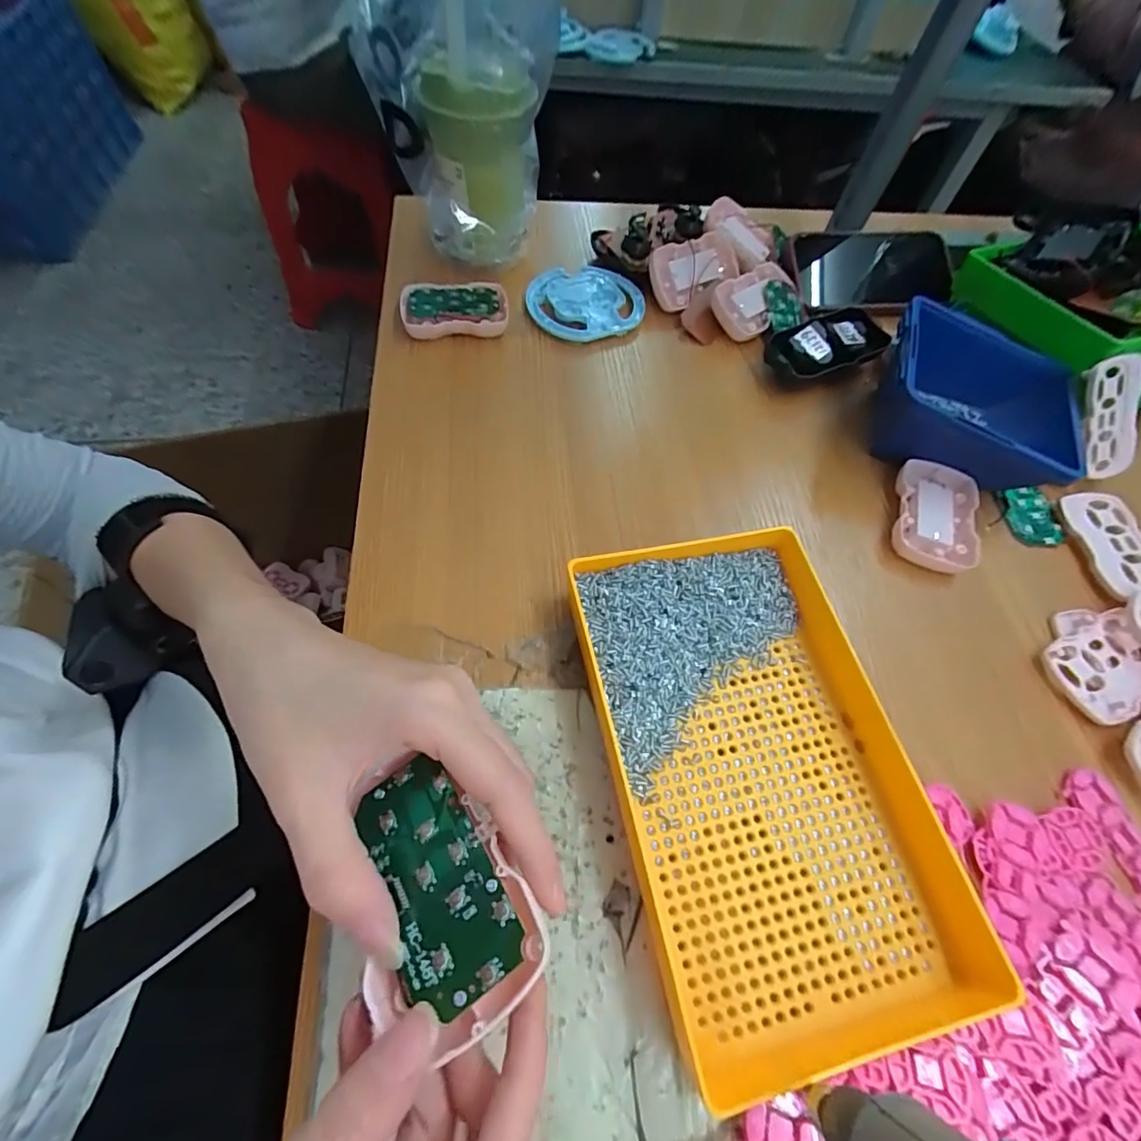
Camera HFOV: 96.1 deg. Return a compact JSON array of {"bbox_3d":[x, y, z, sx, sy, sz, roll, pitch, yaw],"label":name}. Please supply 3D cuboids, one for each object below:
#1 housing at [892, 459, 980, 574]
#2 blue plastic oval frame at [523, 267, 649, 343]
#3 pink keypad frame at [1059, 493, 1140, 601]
[{"bbox_3d":[0.268,-0.042,0.378,0.054,0.015,0.089,19,62,6],"label":"housing"},{"bbox_3d":[0.015,-0.242,0.466,0.099,0.027,0.083,-26,66,-17],"label":"blue plastic oval frame"},{"bbox_3d":[0.401,-0.019,0.376,0.053,0.009,0.086,-2,61,-6],"label":"pink keypad frame"}]

